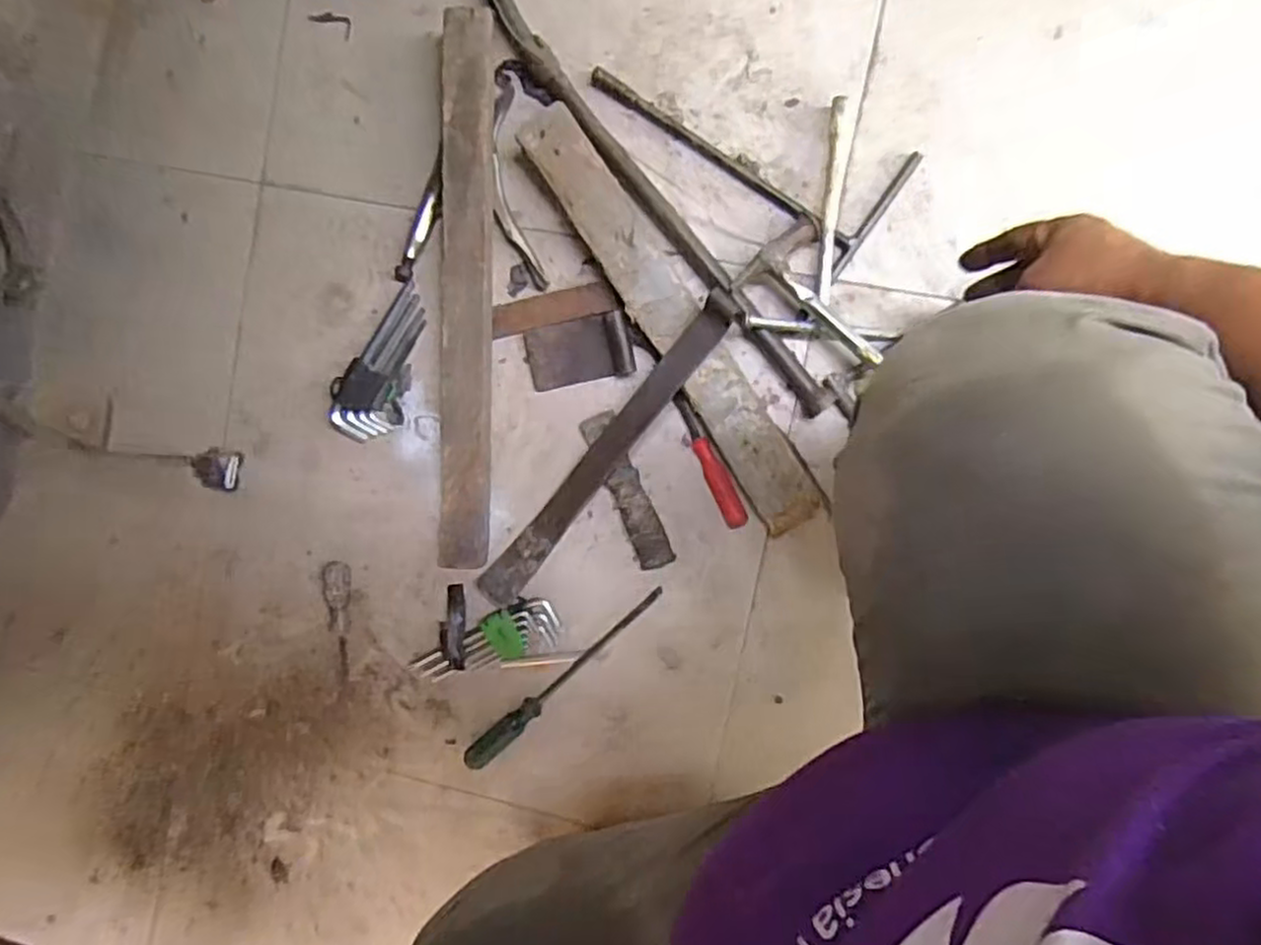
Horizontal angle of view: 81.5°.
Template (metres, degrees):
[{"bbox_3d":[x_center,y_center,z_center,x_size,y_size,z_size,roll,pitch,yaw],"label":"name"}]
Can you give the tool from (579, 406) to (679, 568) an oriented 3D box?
[{"bbox_3d":[-0.005,0.019,0.742,0.038,0.028,0.165,-23,90,10],"label":"tool"}]

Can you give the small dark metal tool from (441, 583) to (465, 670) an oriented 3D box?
[{"bbox_3d":[-0.189,0.165,0.777,0.028,0.015,0.086,-1,93,9],"label":"small dark metal tool"}]

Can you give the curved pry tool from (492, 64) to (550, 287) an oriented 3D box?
[{"bbox_3d":[-0.122,-0.297,0.748,0.038,0.016,0.221,-9,92,9],"label":"curved pry tool"}]

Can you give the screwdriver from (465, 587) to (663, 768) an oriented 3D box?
[{"bbox_3d":[-0.070,0.216,0.766,0.272,0.024,0.025,-43,87,9],"label":"screwdriver"}]

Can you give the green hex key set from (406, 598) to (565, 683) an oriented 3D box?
[{"bbox_3d":[-0.156,0.179,0.774,0.164,0.018,0.053,-17,91,10],"label":"green hex key set"}]

